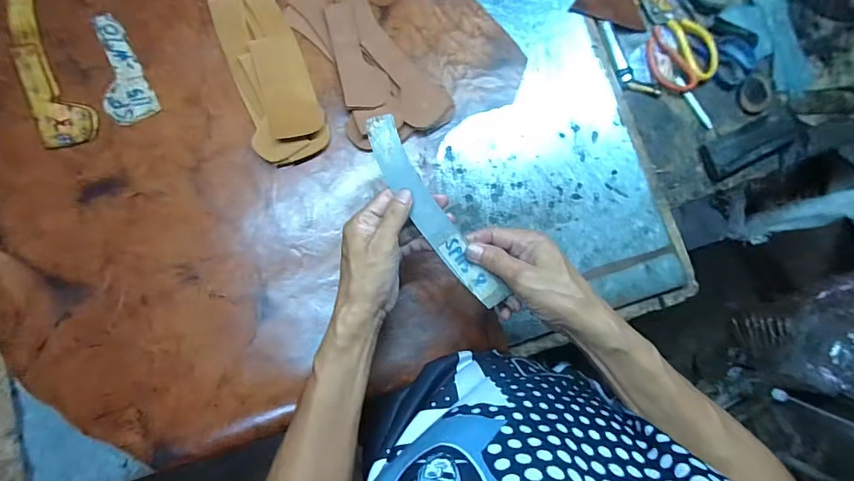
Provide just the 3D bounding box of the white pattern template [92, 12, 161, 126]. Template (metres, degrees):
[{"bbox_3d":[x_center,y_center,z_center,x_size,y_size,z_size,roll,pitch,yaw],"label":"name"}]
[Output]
[{"bbox_3d":[-0.353,-0.194,0.461,0.051,0.008,0.124,-24,89,-10],"label":"white pattern template"}]

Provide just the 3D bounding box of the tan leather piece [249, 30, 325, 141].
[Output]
[{"bbox_3d":[-0.166,-0.183,0.477,0.058,0.006,0.125,-18,88,-10],"label":"tan leather piece"}]

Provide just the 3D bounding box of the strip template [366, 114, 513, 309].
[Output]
[{"bbox_3d":[0.005,-0.025,0.386,0.034,0.015,0.205,-34,91,-10],"label":"strip template"}]

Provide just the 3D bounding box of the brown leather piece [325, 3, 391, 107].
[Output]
[{"bbox_3d":[-0.083,-0.225,0.491,0.056,0.004,0.132,-12,85,-11],"label":"brown leather piece"}]

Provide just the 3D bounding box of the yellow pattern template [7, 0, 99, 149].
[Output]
[{"bbox_3d":[-0.427,-0.201,0.452,0.054,0.005,0.200,-20,88,-14],"label":"yellow pattern template"}]

